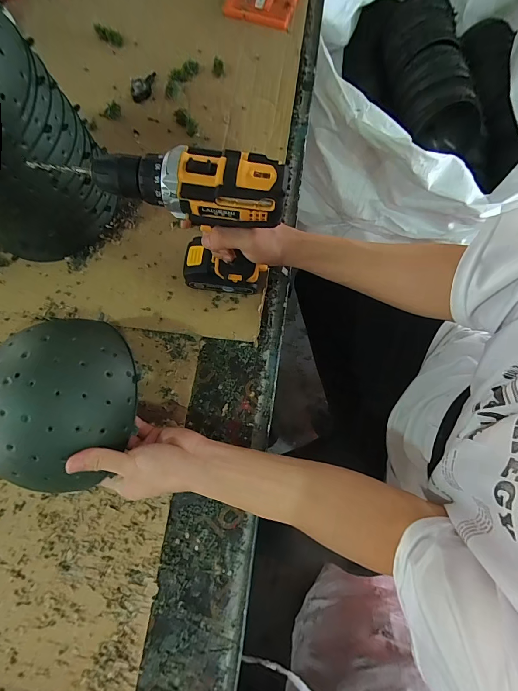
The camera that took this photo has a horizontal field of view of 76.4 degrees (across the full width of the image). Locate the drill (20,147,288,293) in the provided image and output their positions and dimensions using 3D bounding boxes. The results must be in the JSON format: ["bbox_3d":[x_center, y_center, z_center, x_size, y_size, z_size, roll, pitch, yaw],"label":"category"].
[{"bbox_3d":[-0.082,-0.142,0.394,0.212,0.195,0.068,13,78,4],"label":"drill"}]

